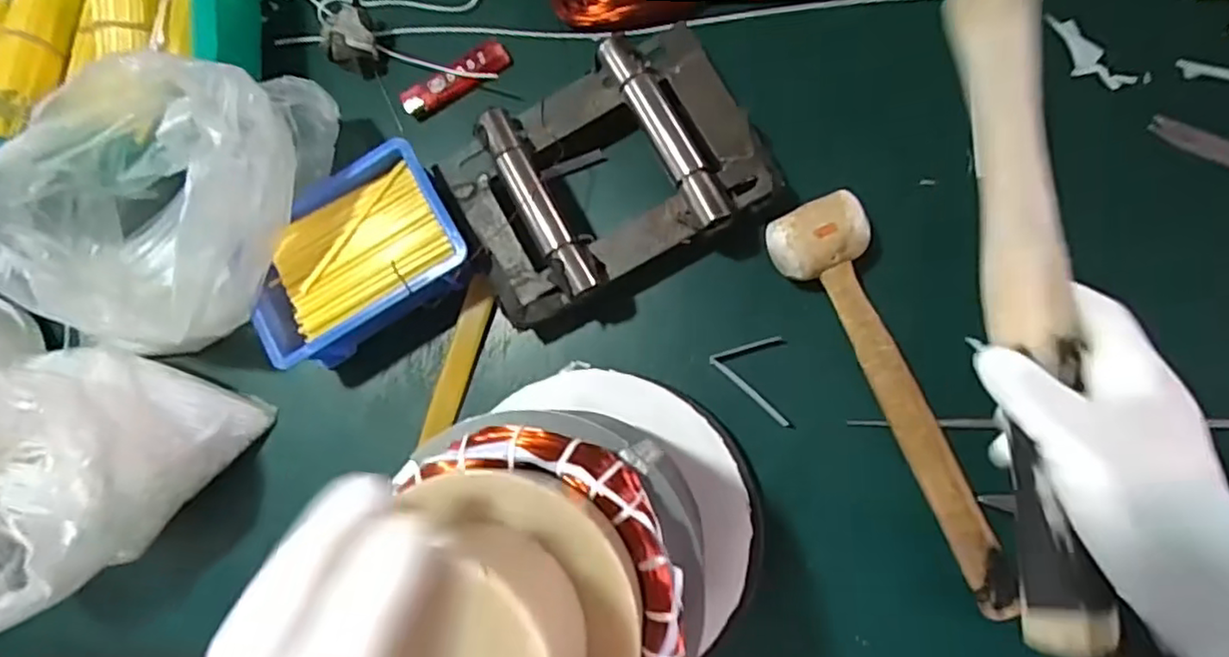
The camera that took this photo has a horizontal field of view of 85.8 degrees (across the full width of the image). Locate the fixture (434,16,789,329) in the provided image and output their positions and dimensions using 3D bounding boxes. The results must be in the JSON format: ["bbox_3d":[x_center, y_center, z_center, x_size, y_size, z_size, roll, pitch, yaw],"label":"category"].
[{"bbox_3d":[-0.006,-0.101,0.439,0.196,0.052,0.139,-27,81,4],"label":"fixture"}]

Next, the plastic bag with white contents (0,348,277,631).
[{"bbox_3d":[-0.359,0.092,0.425,0.134,0.109,0.175,34,89,10],"label":"plastic bag with white contents"}]

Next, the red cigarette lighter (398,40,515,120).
[{"bbox_3d":[-0.116,-0.182,0.483,0.084,0.014,0.022,-28,81,4],"label":"red cigarette lighter"}]

